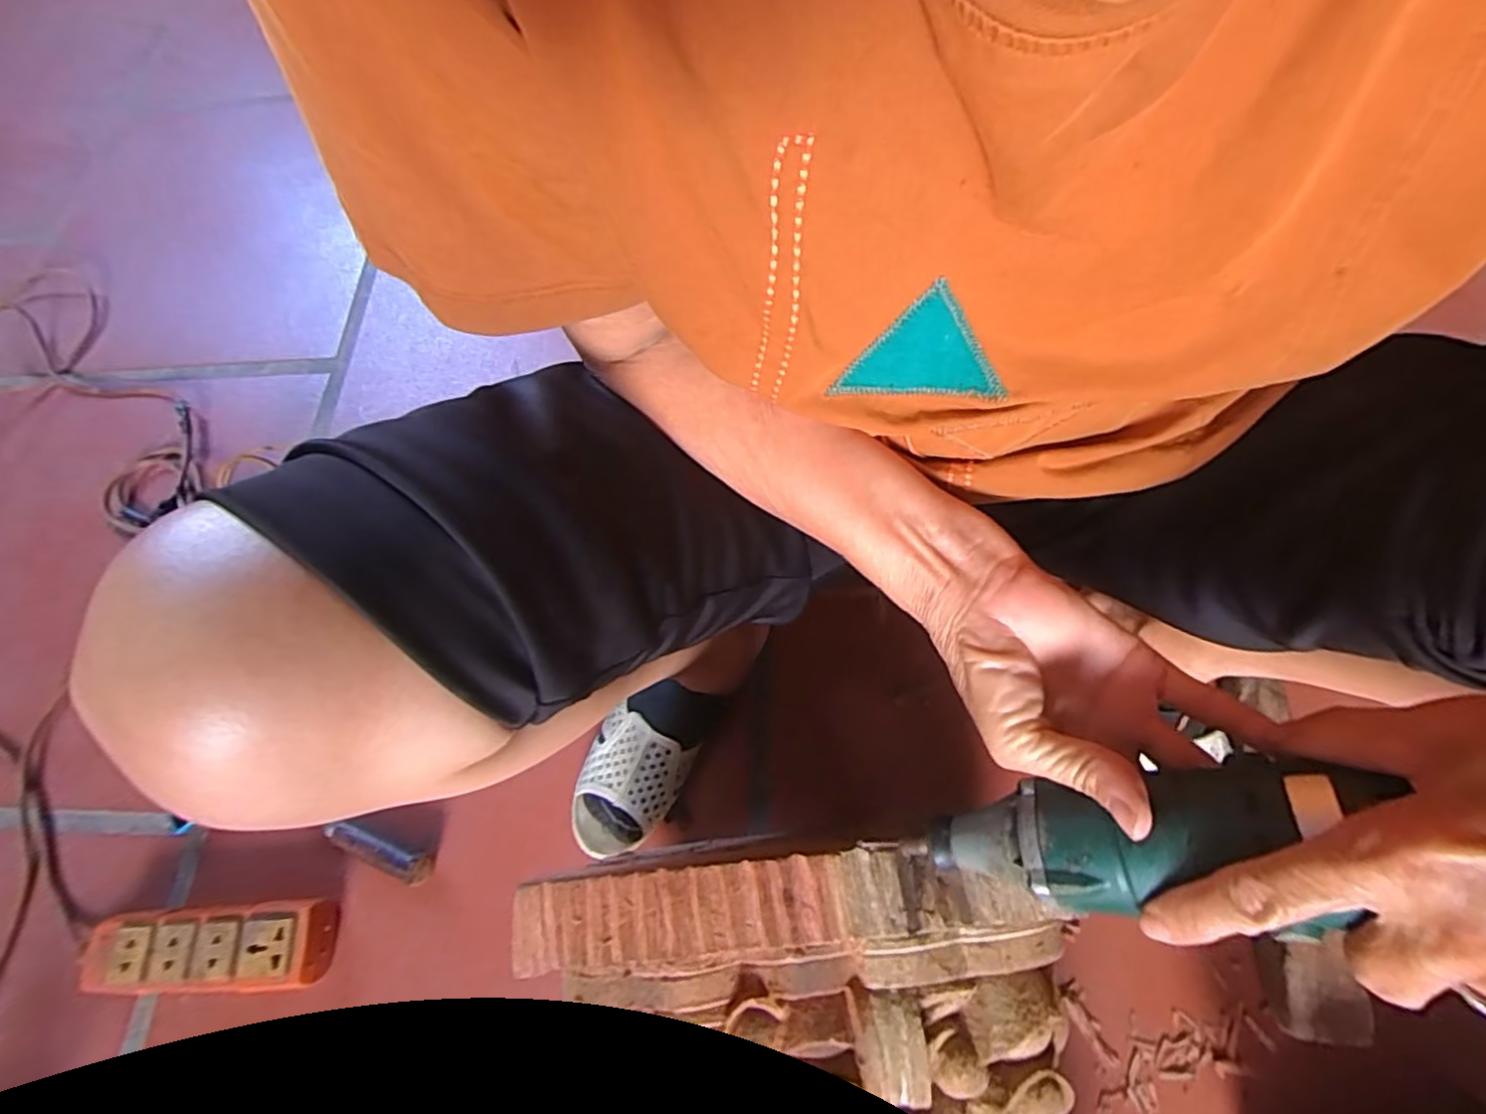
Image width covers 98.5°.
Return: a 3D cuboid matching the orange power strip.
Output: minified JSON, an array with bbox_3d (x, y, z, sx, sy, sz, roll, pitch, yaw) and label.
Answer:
[{"bbox_3d":[-0.445,0.322,0.524,0.211,0.029,0.060,-3,72,-1],"label":"orange power strip"}]

